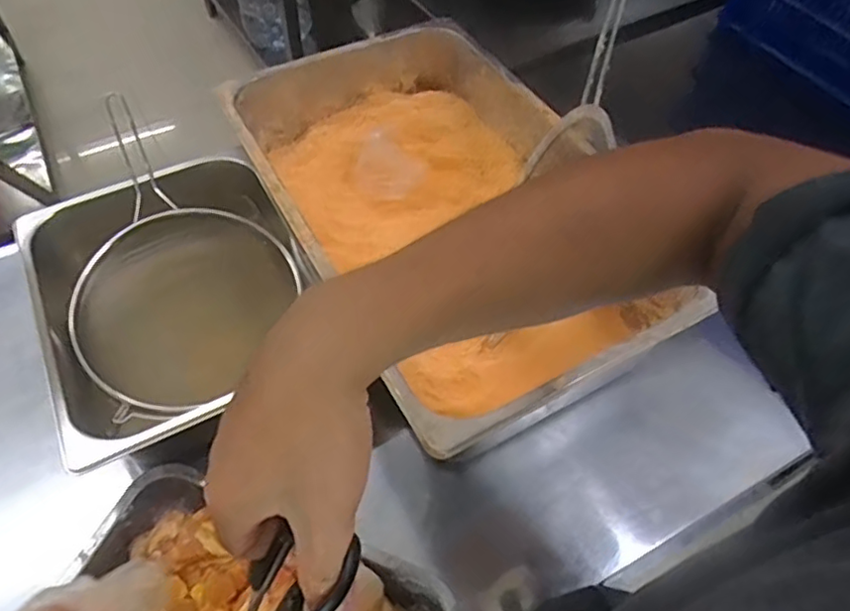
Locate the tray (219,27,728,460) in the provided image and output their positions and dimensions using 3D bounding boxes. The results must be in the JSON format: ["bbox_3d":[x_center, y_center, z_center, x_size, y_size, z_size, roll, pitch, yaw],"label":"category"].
[{"bbox_3d":[0.011,-0.090,0.686,0.318,0.153,0.514,-24,58,-17],"label":"tray"}]

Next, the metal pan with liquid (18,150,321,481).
[{"bbox_3d":[-0.254,-0.005,0.638,0.256,0.094,0.309,-25,58,-18],"label":"metal pan with liquid"}]

